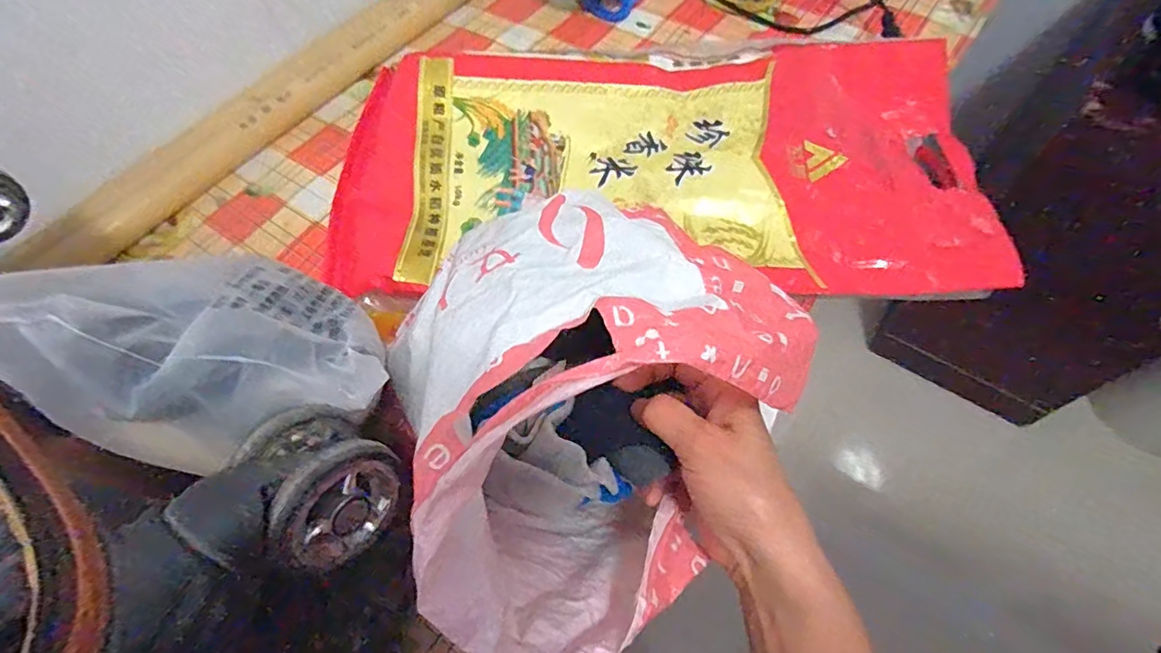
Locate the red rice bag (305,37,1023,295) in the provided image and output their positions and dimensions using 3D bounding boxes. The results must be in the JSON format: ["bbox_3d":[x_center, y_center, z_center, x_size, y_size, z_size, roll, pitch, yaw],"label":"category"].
[{"bbox_3d":[0.073,-0.149,0.486,0.559,0.061,0.268,-3,60,2],"label":"red rice bag"}]

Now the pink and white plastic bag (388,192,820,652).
[{"bbox_3d":[0.008,0.053,0.261,0.131,0.186,0.192,16,62,12],"label":"pink and white plastic bag"}]

